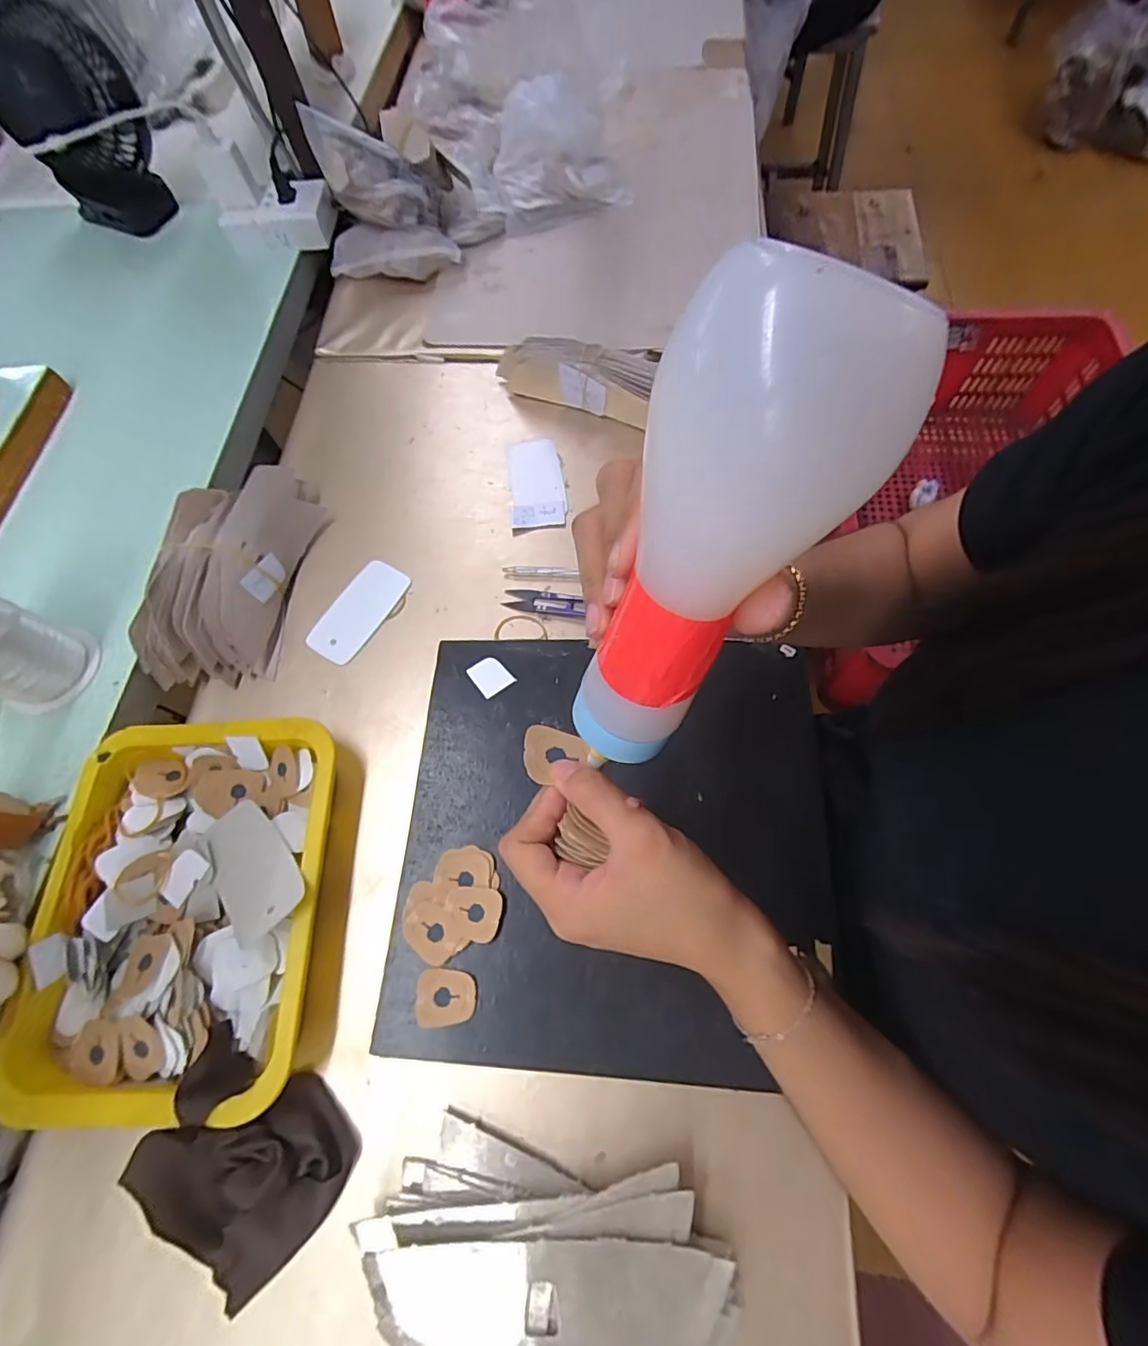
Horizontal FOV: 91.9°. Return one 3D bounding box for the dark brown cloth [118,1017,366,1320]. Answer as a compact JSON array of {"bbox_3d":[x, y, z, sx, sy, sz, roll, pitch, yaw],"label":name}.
[{"bbox_3d":[-0.209,0.304,0.342,0.119,0.037,0.103,34,72,14],"label":"dark brown cloth"}]

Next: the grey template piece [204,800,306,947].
[{"bbox_3d":[-0.232,0.139,0.399,0.051,0.008,0.095,-36,61,-16],"label":"grey template piece"}]

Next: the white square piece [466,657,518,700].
[{"bbox_3d":[-0.069,0.002,0.457,0.028,0.004,0.033,-34,71,-13],"label":"white square piece"}]

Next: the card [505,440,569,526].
[{"bbox_3d":[-0.038,-0.195,0.561,0.053,0.004,0.111,-6,66,-1],"label":"card"}]

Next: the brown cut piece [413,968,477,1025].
[{"bbox_3d":[-0.085,0.216,0.368,0.040,0.004,0.033,5,67,3],"label":"brown cut piece"}]

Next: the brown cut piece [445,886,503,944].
[{"bbox_3d":[-0.070,0.166,0.384,0.038,0.004,0.034,4,67,2],"label":"brown cut piece"}]

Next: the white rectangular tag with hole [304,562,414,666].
[{"bbox_3d":[-0.199,-0.059,0.513,0.053,0.005,0.102,28,70,12],"label":"white rectangular tag with hole"}]

